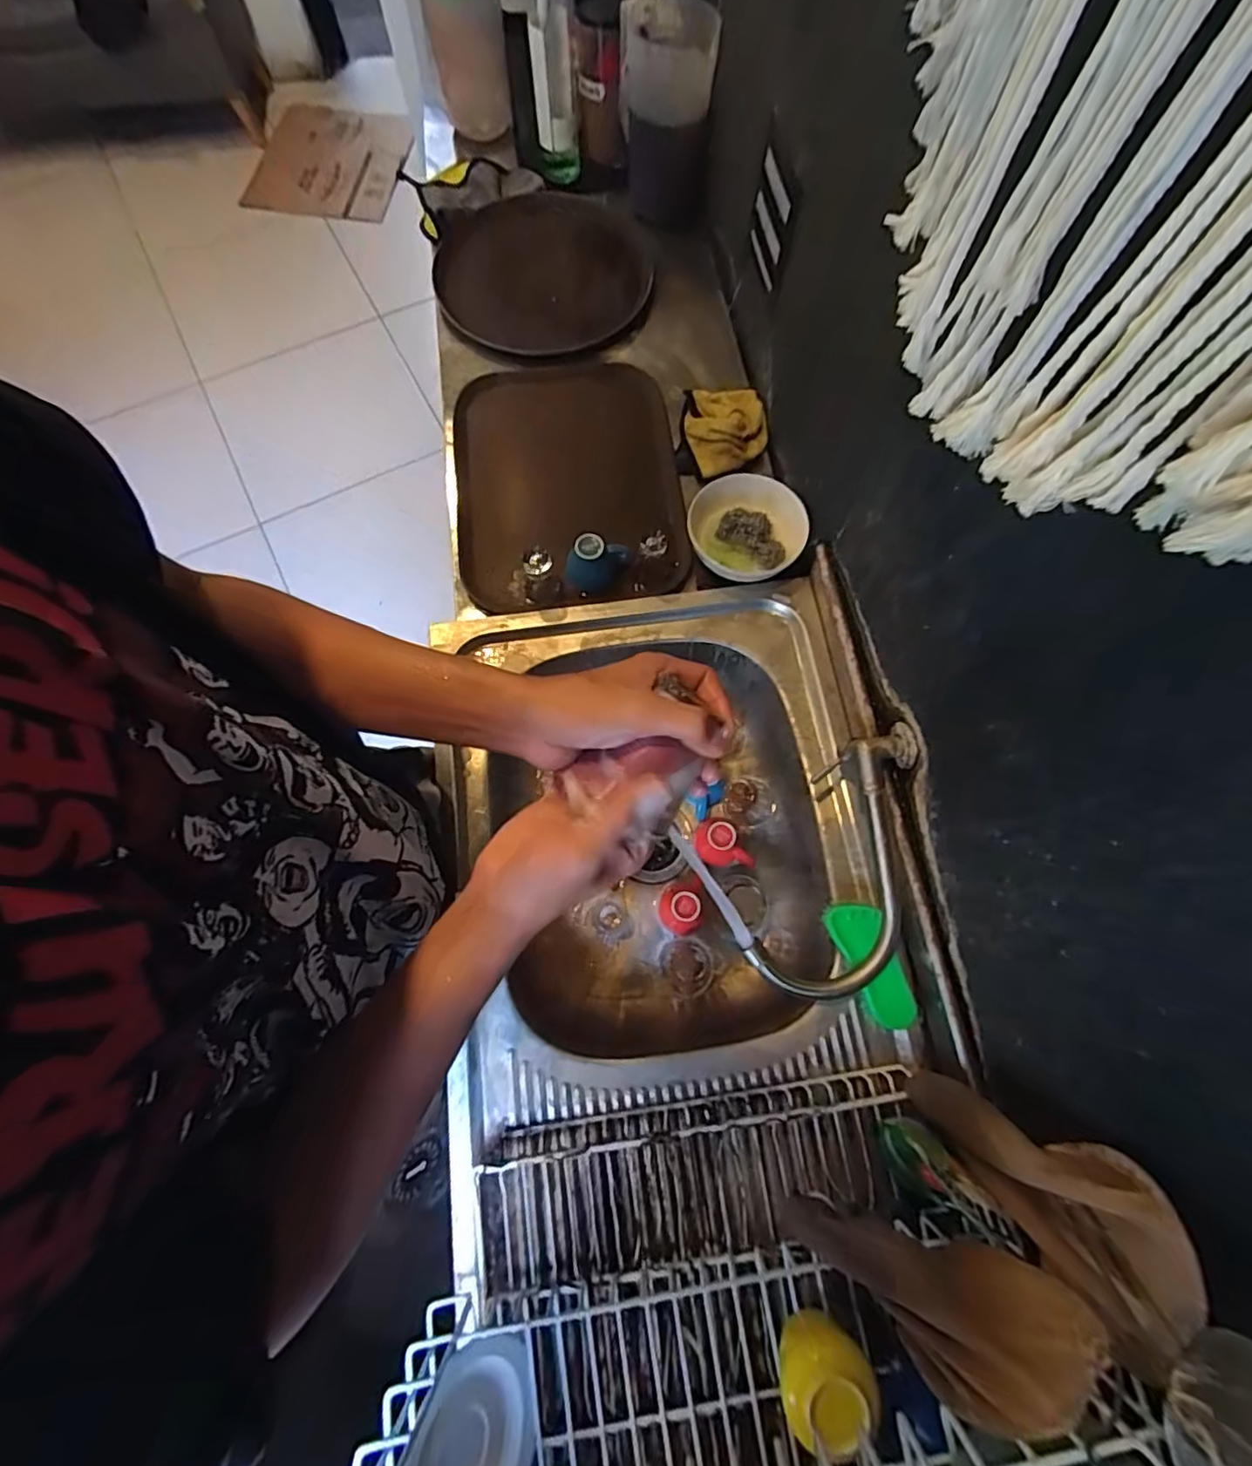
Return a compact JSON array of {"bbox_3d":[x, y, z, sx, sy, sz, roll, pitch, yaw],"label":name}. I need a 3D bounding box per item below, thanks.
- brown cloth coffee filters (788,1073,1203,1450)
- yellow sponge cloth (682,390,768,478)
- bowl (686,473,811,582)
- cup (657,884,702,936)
[{"bbox_3d":[0.240,0.357,0.409,0.192,0.215,0.090,-37,76,-11],"label":"brown cloth coffee filters"},{"bbox_3d":[0.142,-0.432,0.841,0.115,0.041,0.135,2,72,1],"label":"yellow sponge cloth"},{"bbox_3d":[0.156,-0.260,0.759,0.142,0.047,0.150,0,72,0],"label":"bowl"},{"bbox_3d":[0.066,0.215,0.729,0.049,0.056,0.061,12,73,4],"label":"cup"}]

